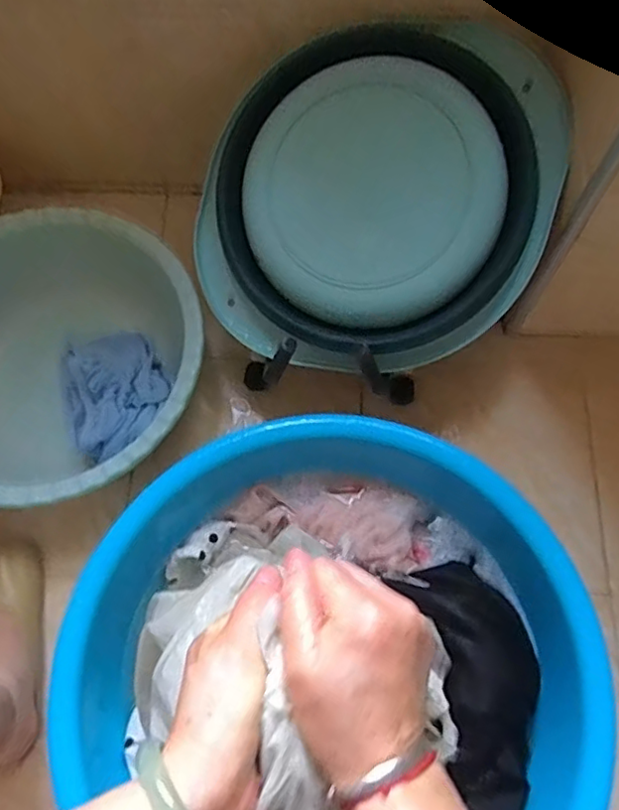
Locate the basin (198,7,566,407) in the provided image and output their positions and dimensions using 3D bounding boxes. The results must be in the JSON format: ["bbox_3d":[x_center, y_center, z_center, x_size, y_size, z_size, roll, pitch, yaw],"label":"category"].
[{"bbox_3d":[0.067,-0.216,0.656,0.384,0.066,0.388,0,91,9],"label":"basin"}]

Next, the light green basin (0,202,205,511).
[{"bbox_3d":[-0.318,-0.053,0.757,0.372,0.117,0.365,0,69,1],"label":"light green basin"}]

